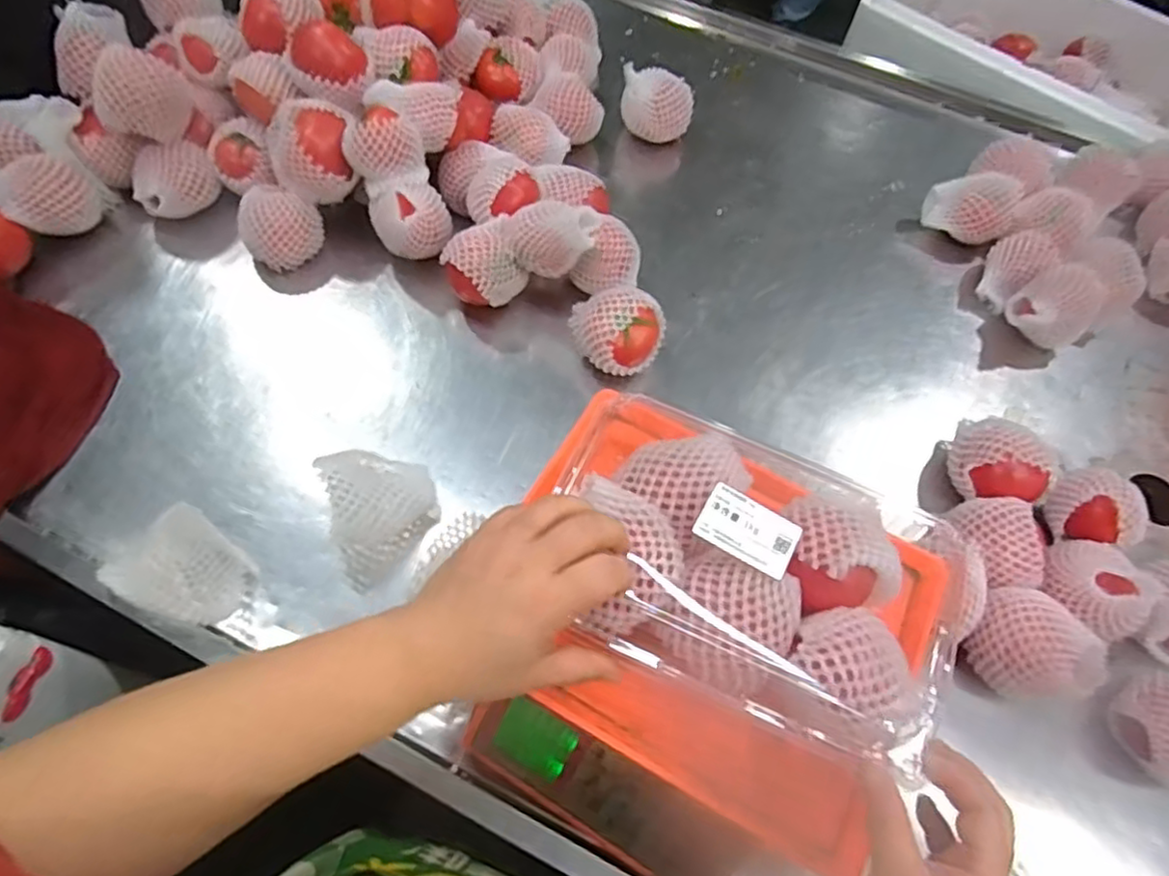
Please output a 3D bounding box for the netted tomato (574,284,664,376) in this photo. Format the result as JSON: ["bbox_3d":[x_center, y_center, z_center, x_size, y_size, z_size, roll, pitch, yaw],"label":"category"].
[{"bbox_3d":[0.036,-0.106,0.686,0.091,0.069,0.082,-6,61,-7],"label":"netted tomato"}]

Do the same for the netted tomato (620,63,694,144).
[{"bbox_3d":[0.094,-0.431,0.869,0.089,0.073,0.075,5,60,-1],"label":"netted tomato"}]

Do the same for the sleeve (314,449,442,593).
[{"bbox_3d":[-0.179,0.056,0.583,0.094,0.069,0.103,-20,63,-14],"label":"sleeve"}]

